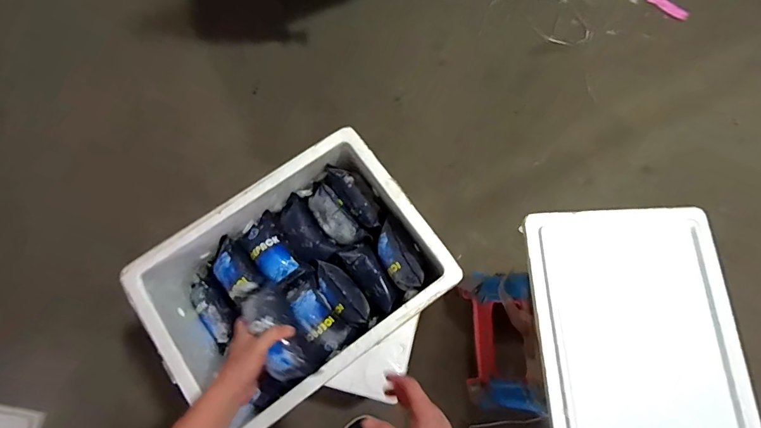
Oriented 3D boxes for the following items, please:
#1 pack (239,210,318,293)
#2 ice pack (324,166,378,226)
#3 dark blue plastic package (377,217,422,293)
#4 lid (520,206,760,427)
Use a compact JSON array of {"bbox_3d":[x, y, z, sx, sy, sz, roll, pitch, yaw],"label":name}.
[{"bbox_3d":[-0.219,0.083,0.825,0.097,0.040,0.158,-38,79,-10],"label":"pack"},{"bbox_3d":[-0.056,-0.035,0.849,0.048,0.043,0.154,-40,80,-10],"label":"ice pack"},{"bbox_3d":[0.035,0.086,0.808,0.060,0.036,0.138,-40,71,16],"label":"dark blue plastic package"},{"bbox_3d":[0.483,0.242,0.772,0.378,0.048,0.510,-3,76,-2],"label":"lid"}]

